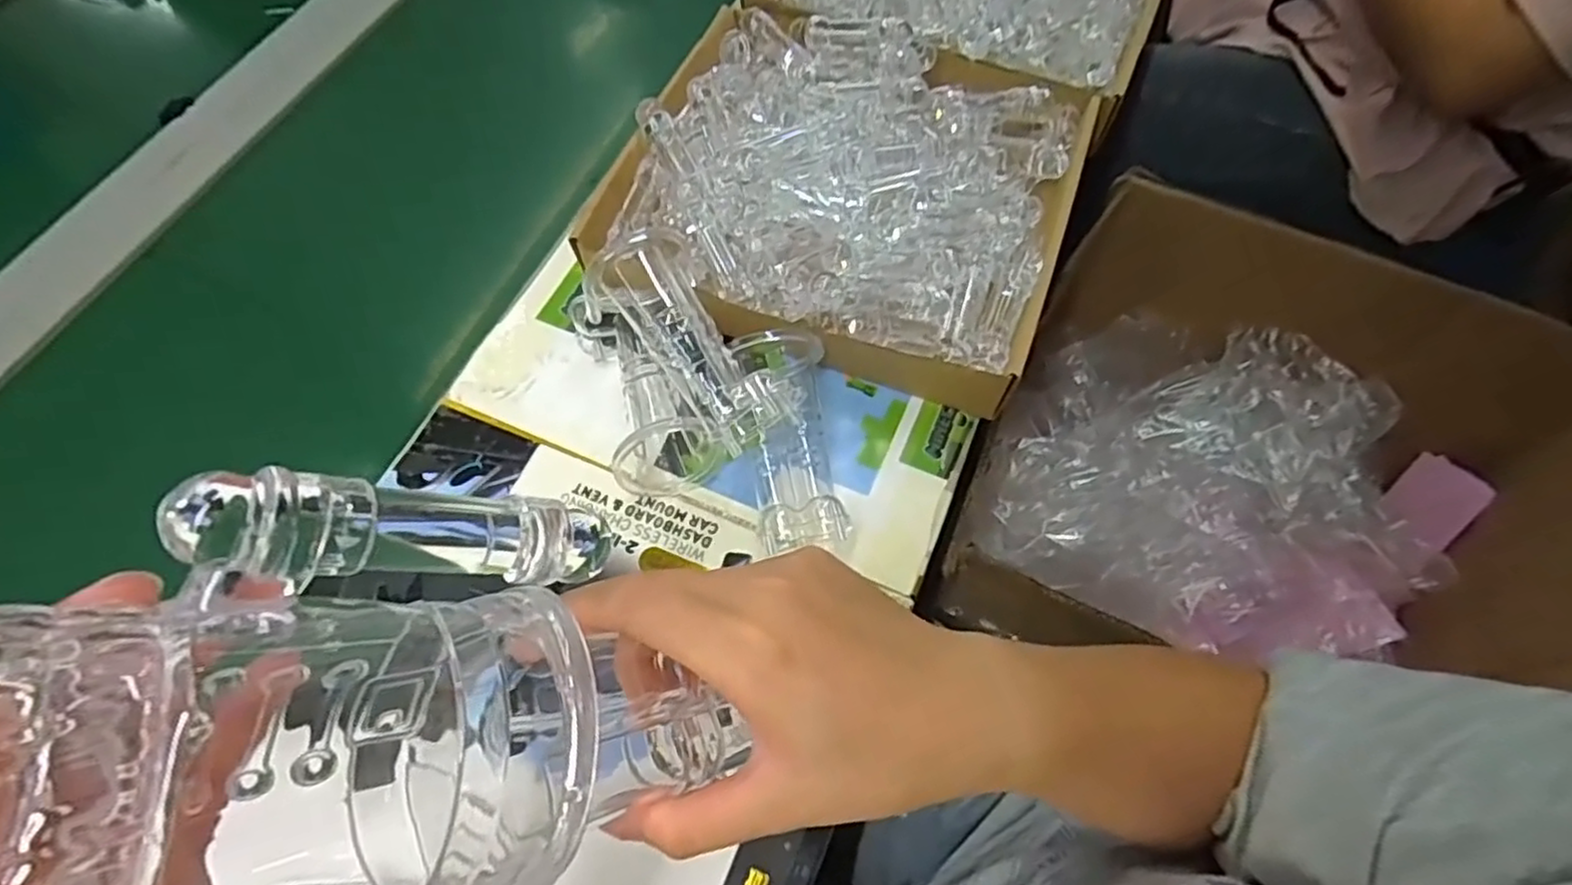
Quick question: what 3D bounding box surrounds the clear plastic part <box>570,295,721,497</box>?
[{"bbox_3d":[-0.089,-0.036,0.454,0.063,0.062,0.133,-18,66,-9],"label":"clear plastic part"}]

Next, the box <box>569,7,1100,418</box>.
[{"bbox_3d":[0.042,-0.181,0.512,0.303,0.086,0.299,19,65,10],"label":"box"}]

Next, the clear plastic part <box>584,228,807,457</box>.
[{"bbox_3d":[-0.058,-0.057,0.436,0.059,0.058,0.140,-40,91,-18],"label":"clear plastic part"}]

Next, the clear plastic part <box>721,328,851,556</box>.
[{"bbox_3d":[-0.003,-0.005,0.438,0.060,0.060,0.134,-6,64,-4],"label":"clear plastic part"}]

